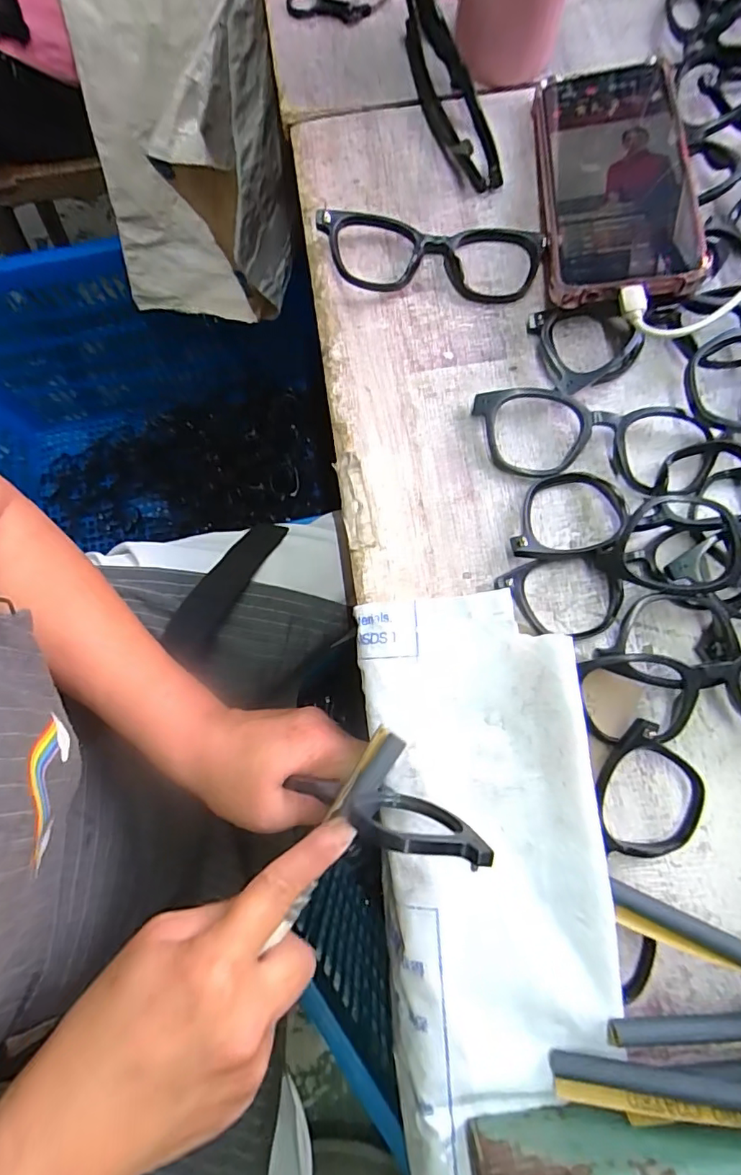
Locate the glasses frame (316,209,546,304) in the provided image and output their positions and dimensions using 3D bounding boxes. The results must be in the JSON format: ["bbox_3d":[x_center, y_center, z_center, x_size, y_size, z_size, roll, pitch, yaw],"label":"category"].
[{"bbox_3d":[0.035,-0.198,0.310,0.132,0.022,0.046,5,80,1],"label":"glasses frame"}]

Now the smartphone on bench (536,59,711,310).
[{"bbox_3d":[0.140,-0.238,0.304,0.076,0.012,0.164,-3,72,13],"label":"smartphone on bench"}]

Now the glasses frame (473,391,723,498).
[{"bbox_3d":[0.122,-0.080,0.290,0.131,0.018,0.046,10,80,2],"label":"glasses frame"}]

